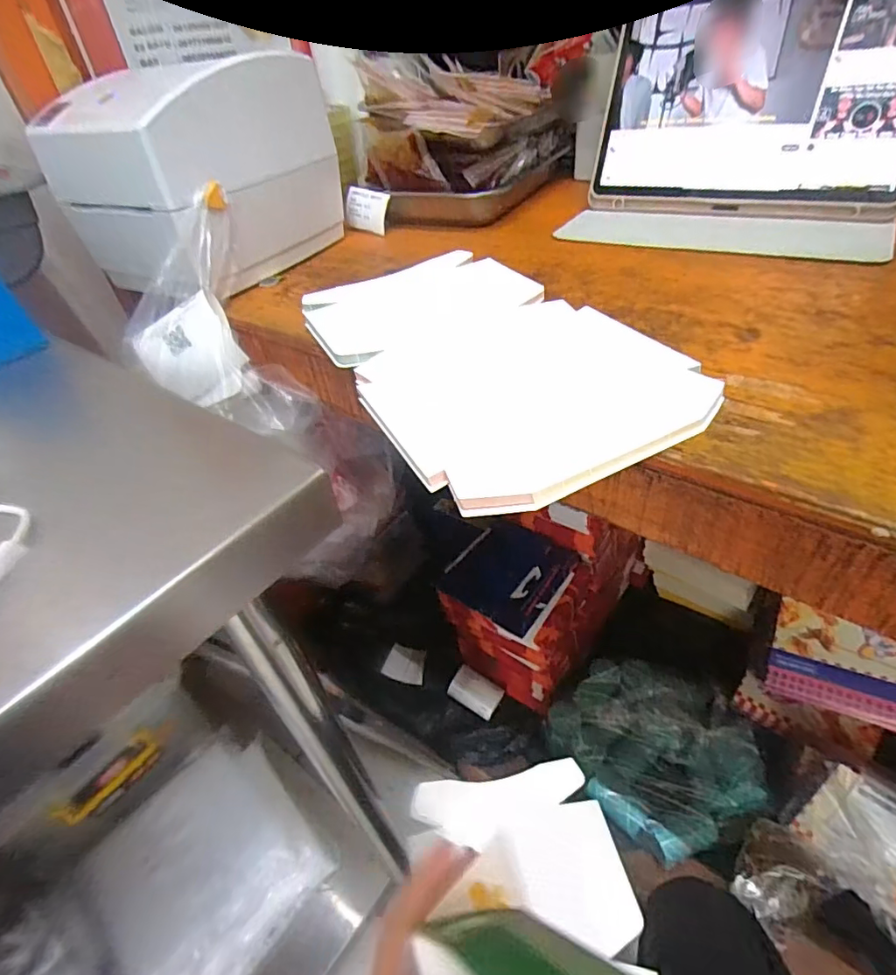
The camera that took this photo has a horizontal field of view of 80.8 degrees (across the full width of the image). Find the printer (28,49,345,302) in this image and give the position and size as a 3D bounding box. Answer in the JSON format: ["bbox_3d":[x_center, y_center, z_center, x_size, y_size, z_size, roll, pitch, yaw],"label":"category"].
[{"bbox_3d":[-0.246,-0.307,0.519,0.173,0.153,0.224,15,46,22],"label":"printer"}]

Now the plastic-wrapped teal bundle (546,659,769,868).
[{"bbox_3d":[0.308,0.369,0.764,0.241,0.085,0.264,-32,47,-25],"label":"plastic-wrapped teal bundle"}]

